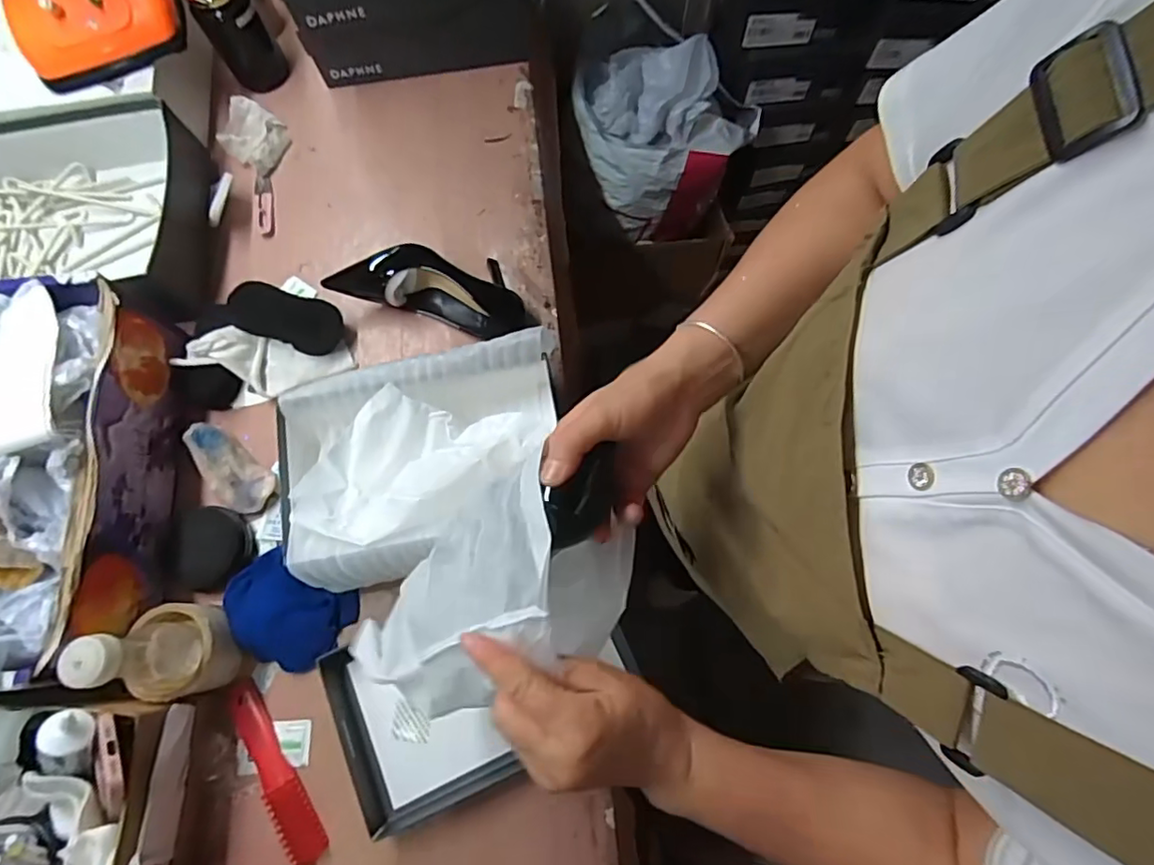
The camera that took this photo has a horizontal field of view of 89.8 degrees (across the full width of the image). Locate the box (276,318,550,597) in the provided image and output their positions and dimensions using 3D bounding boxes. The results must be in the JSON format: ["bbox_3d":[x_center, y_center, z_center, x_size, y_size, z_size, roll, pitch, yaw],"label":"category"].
[{"bbox_3d":[-0.161,0.035,0.635,0.291,0.112,0.212,-13,74,-2],"label":"box"}]

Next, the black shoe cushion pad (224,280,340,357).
[{"bbox_3d":[-0.361,-0.143,0.719,0.133,0.017,0.065,17,101,-14],"label":"black shoe cushion pad"}]

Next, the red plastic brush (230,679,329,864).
[{"bbox_3d":[-0.318,0.354,0.605,0.034,0.017,0.193,-31,76,-8],"label":"red plastic brush"}]

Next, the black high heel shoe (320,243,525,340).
[{"bbox_3d":[-0.178,-0.190,0.728,0.242,0.067,0.112,12,74,5],"label":"black high heel shoe"}]

